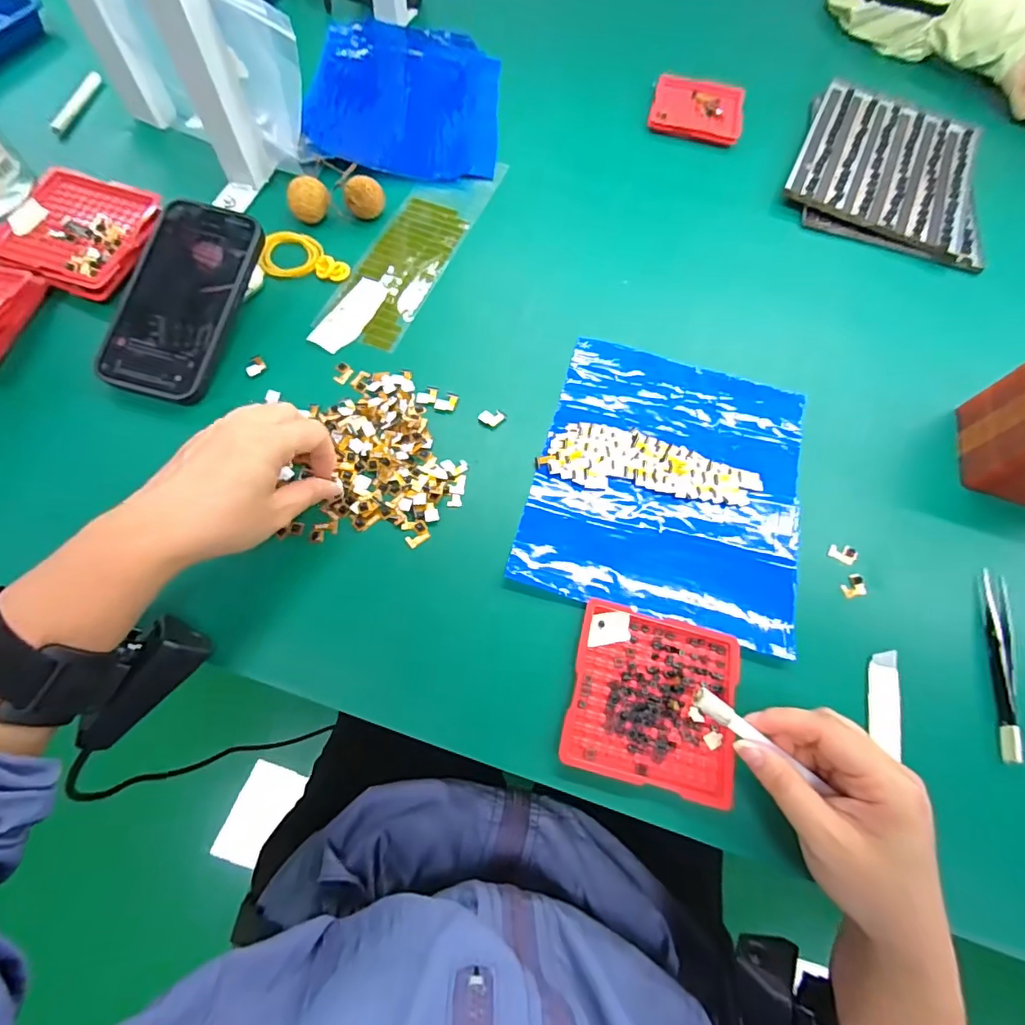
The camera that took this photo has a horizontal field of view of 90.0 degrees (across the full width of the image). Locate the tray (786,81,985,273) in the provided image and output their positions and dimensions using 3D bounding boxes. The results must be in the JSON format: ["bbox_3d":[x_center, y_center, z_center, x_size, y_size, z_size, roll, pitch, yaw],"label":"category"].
[{"bbox_3d":[0.425,-0.385,0.572,0.195,0.018,0.245,25,66,9],"label":"tray"}]

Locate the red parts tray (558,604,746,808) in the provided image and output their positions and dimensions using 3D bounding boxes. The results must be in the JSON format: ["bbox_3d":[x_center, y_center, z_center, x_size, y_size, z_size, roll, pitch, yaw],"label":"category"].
[{"bbox_3d":[0.087,0.111,0.314,0.099,0.012,0.101,14,65,4],"label":"red parts tray"}]

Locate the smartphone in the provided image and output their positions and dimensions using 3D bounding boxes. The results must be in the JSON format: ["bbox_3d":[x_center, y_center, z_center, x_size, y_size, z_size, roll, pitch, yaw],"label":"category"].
[{"bbox_3d":[-0.252,-0.163,0.393,0.082,0.010,0.159,14,79,2],"label":"smartphone"}]

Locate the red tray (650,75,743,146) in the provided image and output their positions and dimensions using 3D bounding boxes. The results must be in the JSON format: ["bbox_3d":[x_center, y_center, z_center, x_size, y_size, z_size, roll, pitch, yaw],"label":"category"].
[{"bbox_3d":[0.213,-0.466,0.587,0.101,0.012,0.097,14,65,4],"label":"red tray"}]

